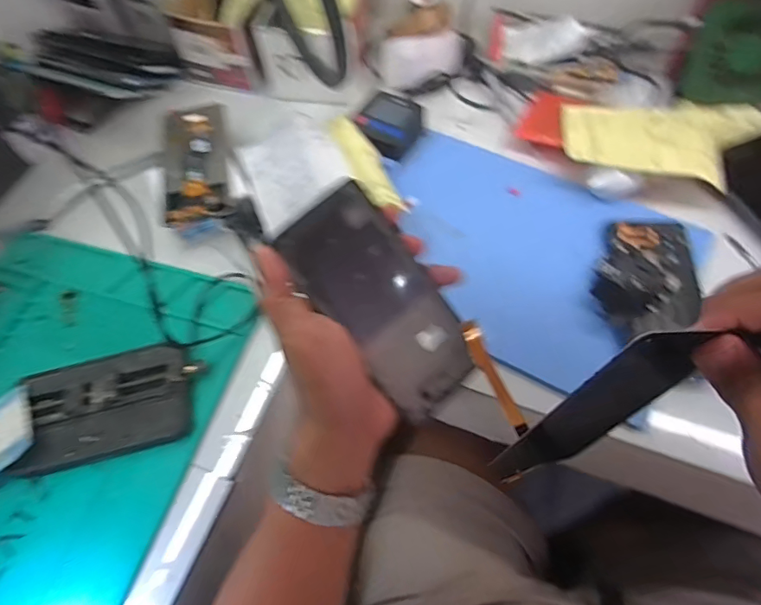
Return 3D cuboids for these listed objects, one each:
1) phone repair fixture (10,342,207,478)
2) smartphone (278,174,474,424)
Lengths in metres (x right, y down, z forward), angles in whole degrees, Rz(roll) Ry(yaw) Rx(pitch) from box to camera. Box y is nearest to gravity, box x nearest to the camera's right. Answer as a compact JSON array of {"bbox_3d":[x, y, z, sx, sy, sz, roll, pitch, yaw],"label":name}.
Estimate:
[{"bbox_3d":[-0.228,0.084,0.430,0.142,0.022,0.087,-14,62,-4],"label":"phone repair fixture"},{"bbox_3d":[0.004,0.002,0.331,0.069,0.005,0.154,-40,104,-16],"label":"smartphone"}]

